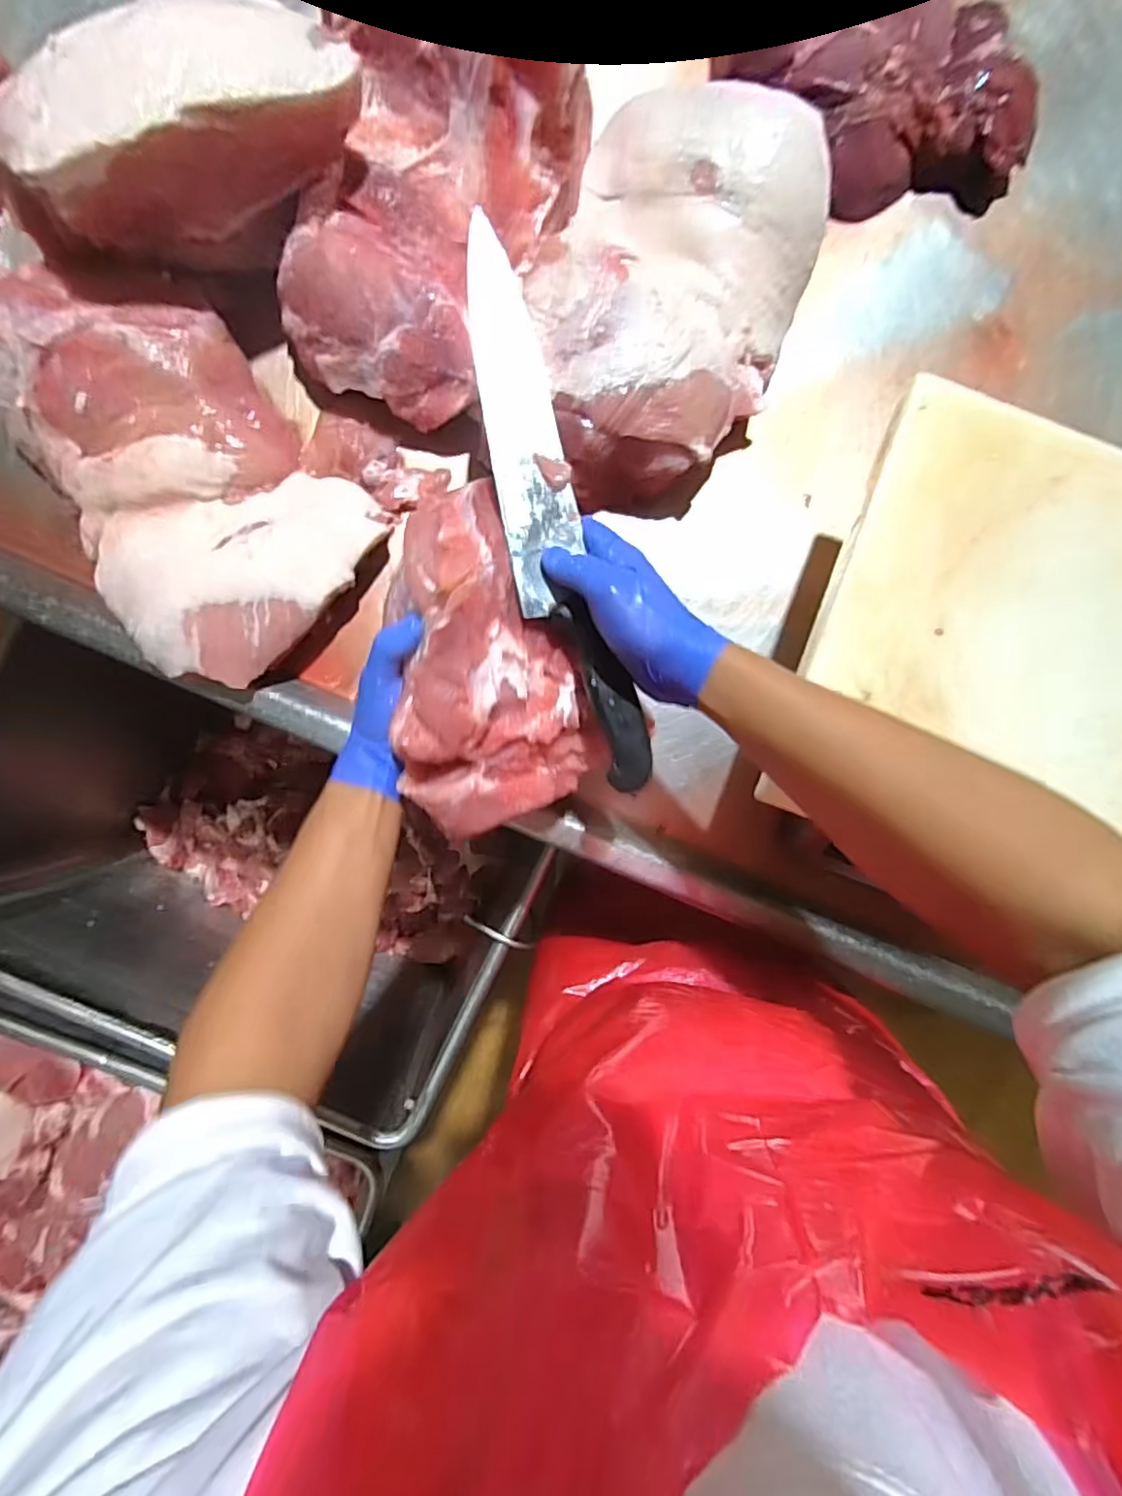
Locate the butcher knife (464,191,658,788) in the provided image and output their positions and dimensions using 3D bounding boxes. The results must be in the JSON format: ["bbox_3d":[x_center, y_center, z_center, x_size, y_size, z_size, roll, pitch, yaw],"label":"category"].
[{"bbox_3d":[-0.010,-0.143,0.406,0.055,0.025,0.352,-17,94,-2],"label":"butcher knife"}]

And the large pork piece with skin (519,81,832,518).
[{"bbox_3d":[0.080,-0.346,0.500,0.204,0.088,0.305,24,89,-3],"label":"large pork piece with skin"}]

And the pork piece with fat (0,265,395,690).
[{"bbox_3d":[-0.296,-0.208,0.482,0.198,0.073,0.298,-41,92,-2],"label":"pork piece with fat"}]

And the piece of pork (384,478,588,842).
[{"bbox_3d":[-0.050,-0.056,0.415,0.122,0.069,0.223,-6,91,-3],"label":"piece of pork"}]

